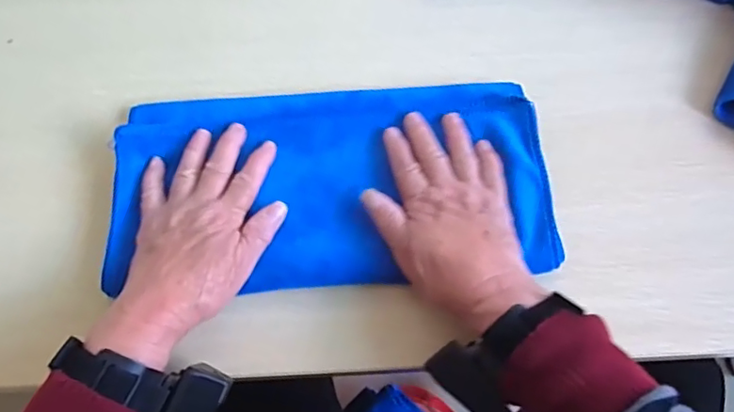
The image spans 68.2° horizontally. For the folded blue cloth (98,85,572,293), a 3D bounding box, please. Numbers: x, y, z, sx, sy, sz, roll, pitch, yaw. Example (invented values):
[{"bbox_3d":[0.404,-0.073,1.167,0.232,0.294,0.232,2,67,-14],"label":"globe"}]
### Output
[{"bbox_3d":[-0.029,-0.021,0.423,0.330,0.015,0.169,-5,68,-1],"label":"folded blue cloth"}]

